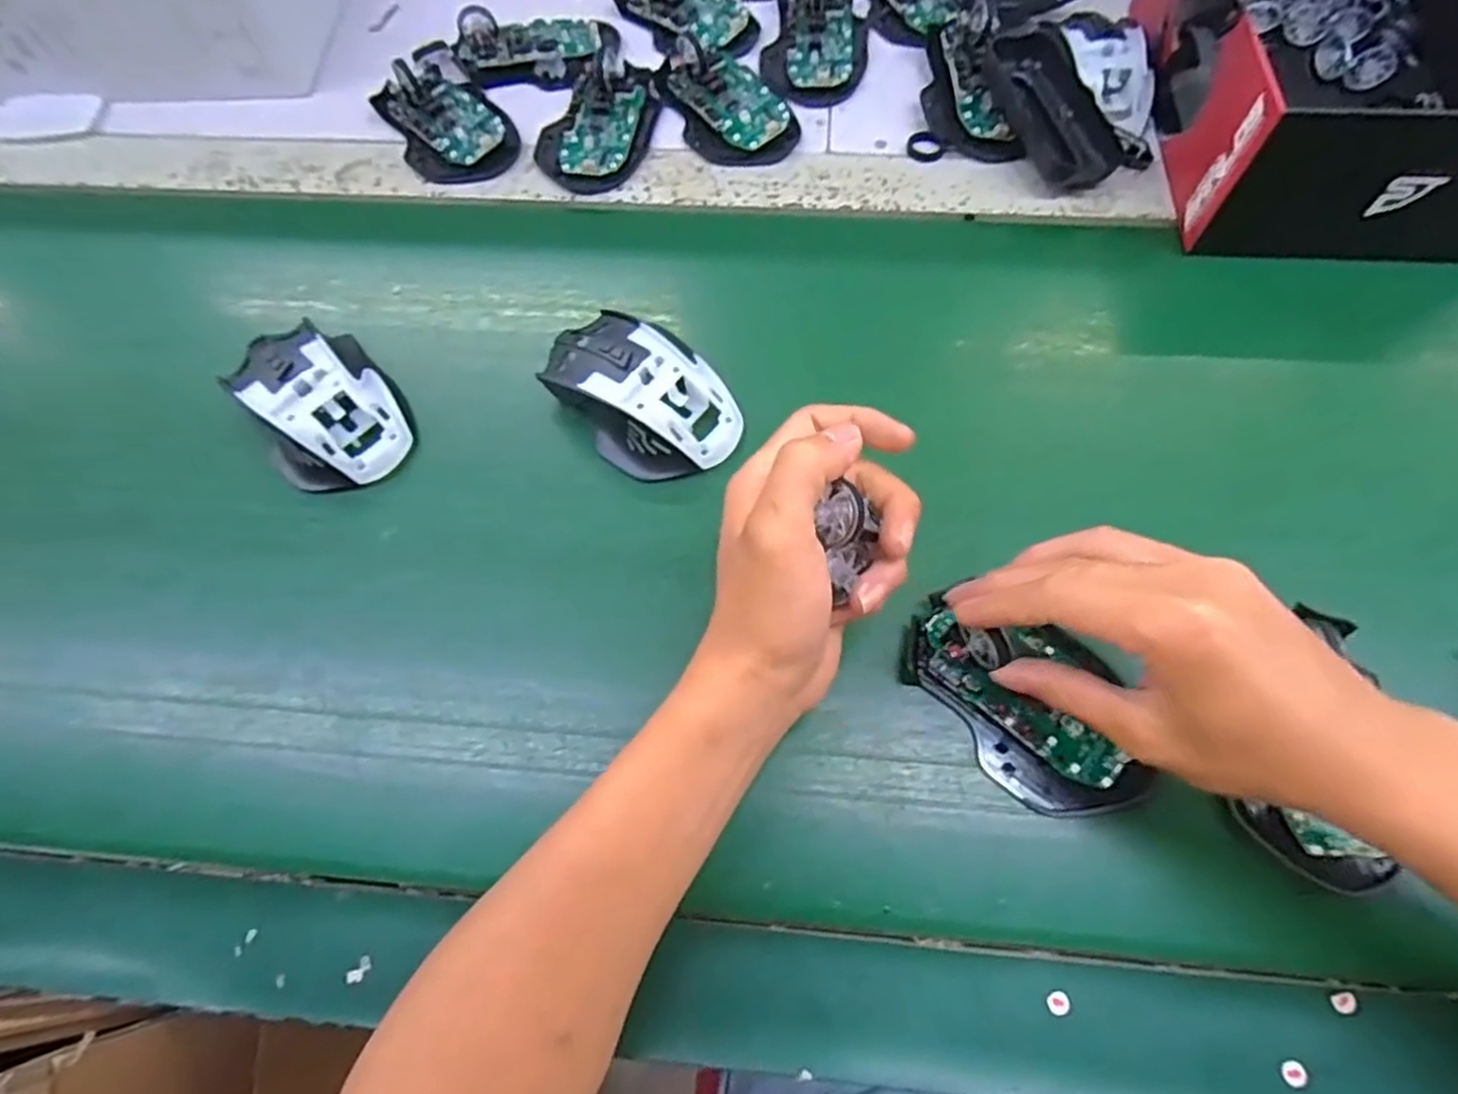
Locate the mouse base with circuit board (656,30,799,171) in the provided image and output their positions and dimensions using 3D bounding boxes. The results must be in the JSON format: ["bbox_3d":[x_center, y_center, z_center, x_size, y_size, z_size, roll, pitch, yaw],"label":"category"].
[{"bbox_3d":[-0.006,-0.307,0.485,0.063,0.028,0.117,-32,69,-11],"label":"mouse base with circuit board"}]

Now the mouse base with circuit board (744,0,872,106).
[{"bbox_3d":[0.060,-0.380,0.514,0.079,0.027,0.140,-8,67,-1],"label":"mouse base with circuit board"}]

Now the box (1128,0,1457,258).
[{"bbox_3d":[0.372,-0.301,0.433,0.192,0.087,0.254,5,67,4],"label":"box"}]

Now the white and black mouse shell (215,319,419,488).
[{"bbox_3d":[-0.223,-0.081,0.391,0.070,0.034,0.103,-37,71,-13],"label":"white and black mouse shell"}]

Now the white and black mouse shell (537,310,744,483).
[{"bbox_3d":[-0.049,-0.083,0.385,0.111,0.034,0.068,40,74,17],"label":"white and black mouse shell"}]

